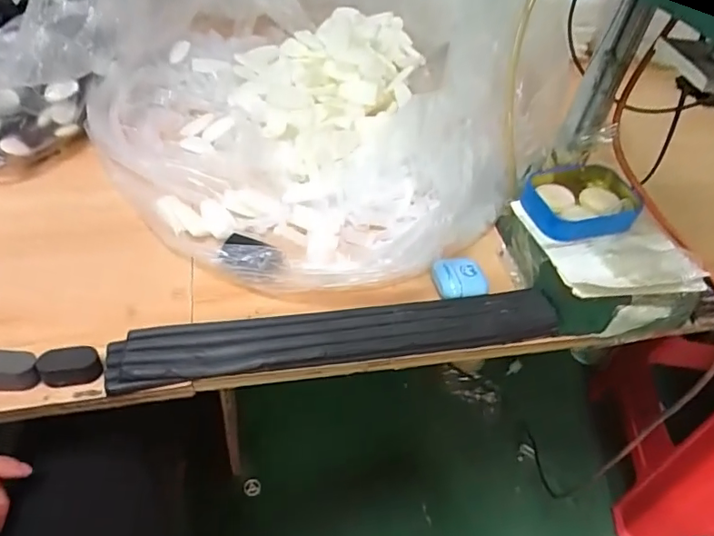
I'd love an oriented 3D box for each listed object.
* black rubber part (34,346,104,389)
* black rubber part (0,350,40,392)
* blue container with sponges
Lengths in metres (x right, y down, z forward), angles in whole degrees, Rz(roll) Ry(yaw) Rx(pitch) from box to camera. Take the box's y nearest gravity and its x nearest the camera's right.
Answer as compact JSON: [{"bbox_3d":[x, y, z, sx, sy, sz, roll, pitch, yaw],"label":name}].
[{"bbox_3d":[-0.193,0.066,0.352,0.037,0.015,0.023,-4,44,-12],"label":"black rubber part"},{"bbox_3d":[-0.229,0.067,0.344,0.038,0.018,0.020,3,43,-5],"label":"black rubber part"},{"bbox_3d":[0.217,-0.061,0.497,0.105,0.033,0.088,-1,44,-9],"label":"blue container with sponges"}]

